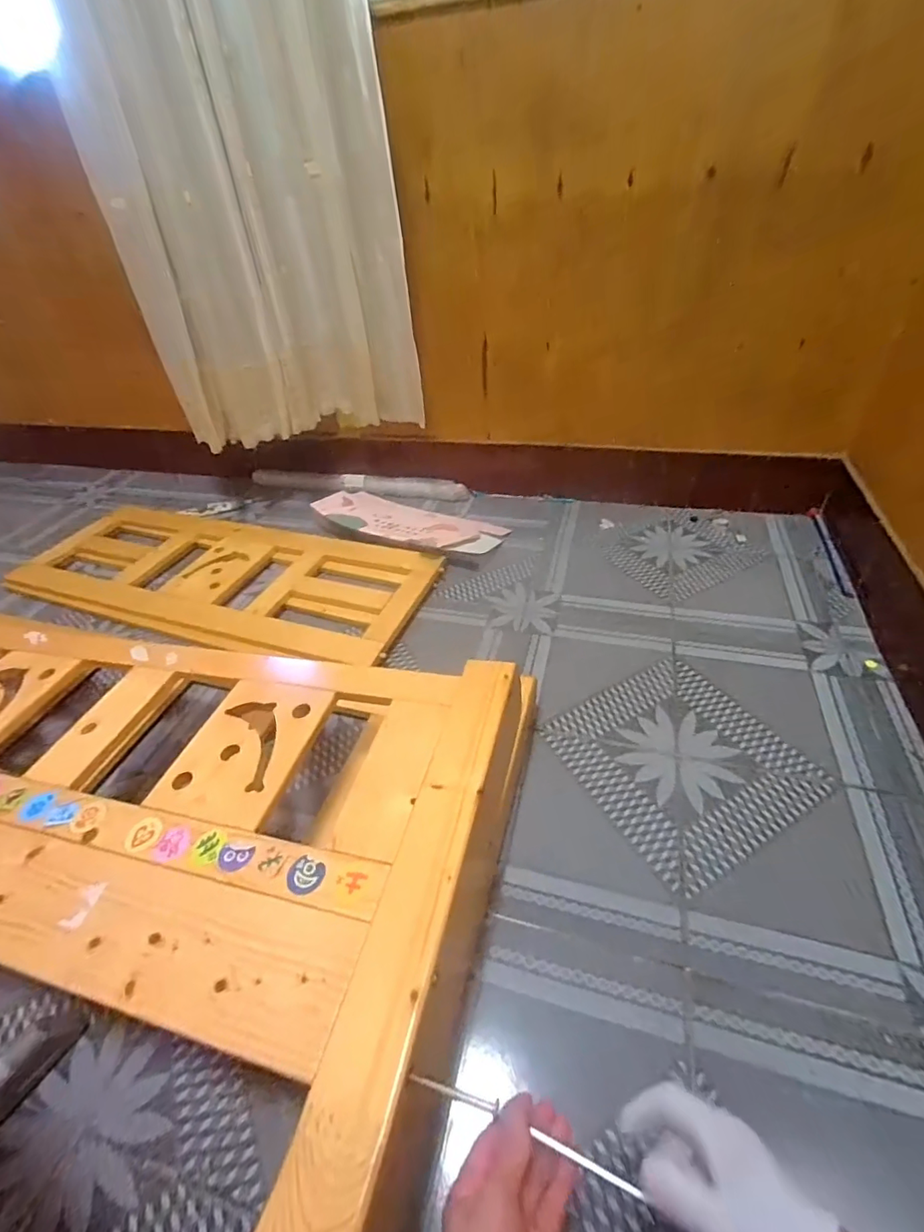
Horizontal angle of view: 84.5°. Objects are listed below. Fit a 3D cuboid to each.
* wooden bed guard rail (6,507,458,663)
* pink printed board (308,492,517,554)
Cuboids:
[{"bbox_3d":[-0.593,-0.110,1.233,1.053,0.036,0.421,12,45,16],"label":"wooden bed guard rail"},{"bbox_3d":[-0.152,-0.248,1.348,0.520,0.040,0.204,18,47,22],"label":"pink printed board"}]

